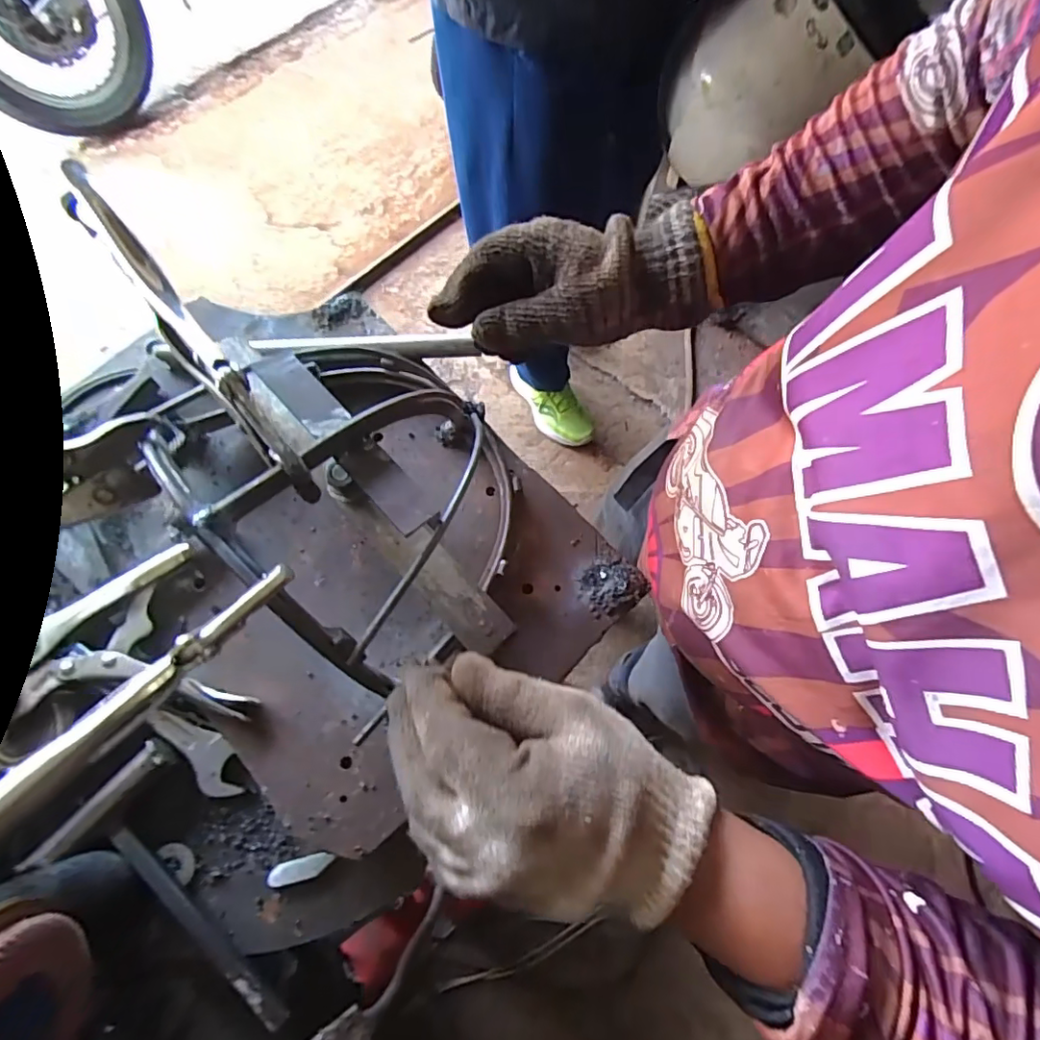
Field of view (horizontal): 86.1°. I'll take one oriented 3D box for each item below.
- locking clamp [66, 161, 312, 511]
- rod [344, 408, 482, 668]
[{"bbox_3d":[-0.174,-0.096,0.294,0.020,0.042,0.209,-38,86,-15],"label":"locking clamp"},{"bbox_3d":[-0.051,0.002,0.327,0.027,0.006,0.176,-3,53,40],"label":"rod"}]

